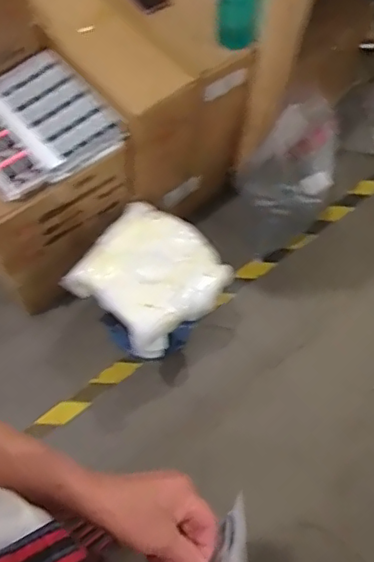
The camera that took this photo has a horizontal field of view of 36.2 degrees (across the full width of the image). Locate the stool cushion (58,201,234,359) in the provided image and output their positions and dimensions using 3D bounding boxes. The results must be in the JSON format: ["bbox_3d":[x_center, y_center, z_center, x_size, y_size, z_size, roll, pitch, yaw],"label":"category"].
[{"bbox_3d":[-0.084,-0.024,1.260,0.306,0.068,0.292,41,68,17],"label":"stool cushion"}]

